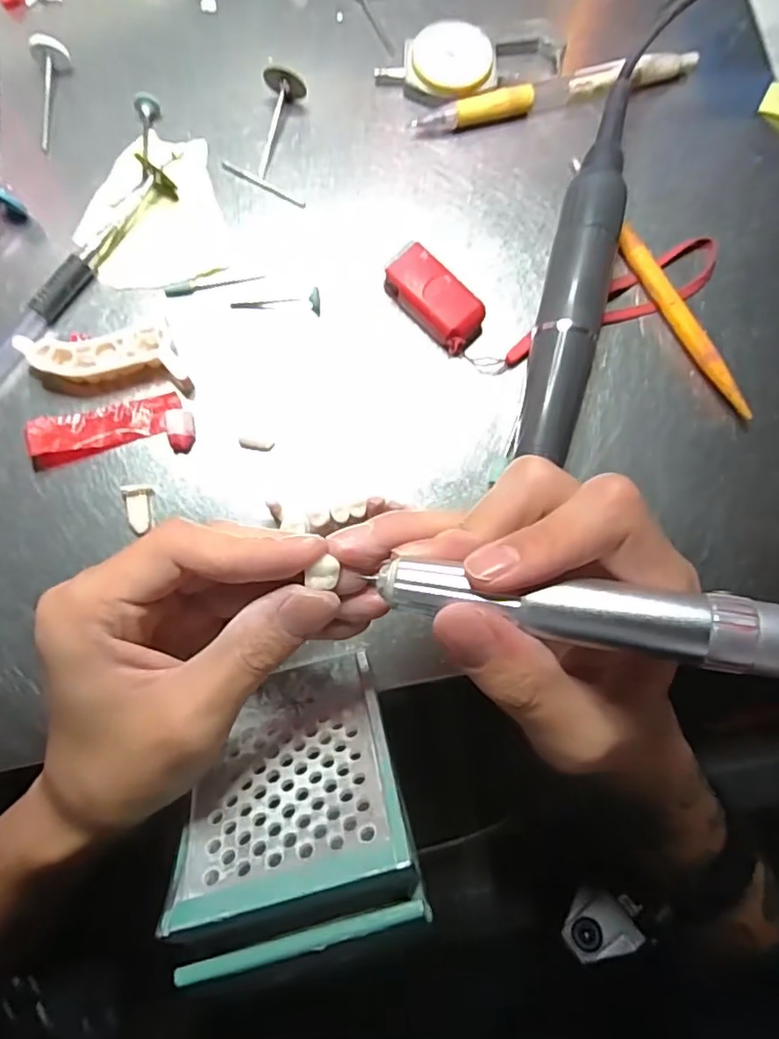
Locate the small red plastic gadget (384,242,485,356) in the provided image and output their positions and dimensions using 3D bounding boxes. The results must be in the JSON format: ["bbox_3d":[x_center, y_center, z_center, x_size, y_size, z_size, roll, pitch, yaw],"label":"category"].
[{"bbox_3d":[0.020,-0.094,0.261,0.047,0.018,0.023,45,83,5],"label":"small red plastic gadget"}]

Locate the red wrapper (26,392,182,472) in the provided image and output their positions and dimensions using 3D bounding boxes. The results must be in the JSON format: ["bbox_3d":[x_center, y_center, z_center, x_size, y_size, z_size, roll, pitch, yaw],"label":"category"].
[{"bbox_3d":[-0.120,-0.039,0.251,0.062,0.009,0.019,-16,82,-4],"label":"red wrapper"}]

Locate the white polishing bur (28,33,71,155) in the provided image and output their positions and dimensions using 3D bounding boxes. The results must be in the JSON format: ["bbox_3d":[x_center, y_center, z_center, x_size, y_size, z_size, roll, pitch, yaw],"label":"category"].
[{"bbox_3d":[-0.157,-0.196,0.275,0.015,0.016,0.047,0,81,-2],"label":"white polishing bur"}]

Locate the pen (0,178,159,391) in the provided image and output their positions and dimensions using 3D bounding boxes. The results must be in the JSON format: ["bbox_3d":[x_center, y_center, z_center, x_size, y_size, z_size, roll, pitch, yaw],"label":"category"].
[{"bbox_3d":[-0.153,-0.085,0.256,0.012,0.011,0.160,34,82,3],"label":"pen"}]

